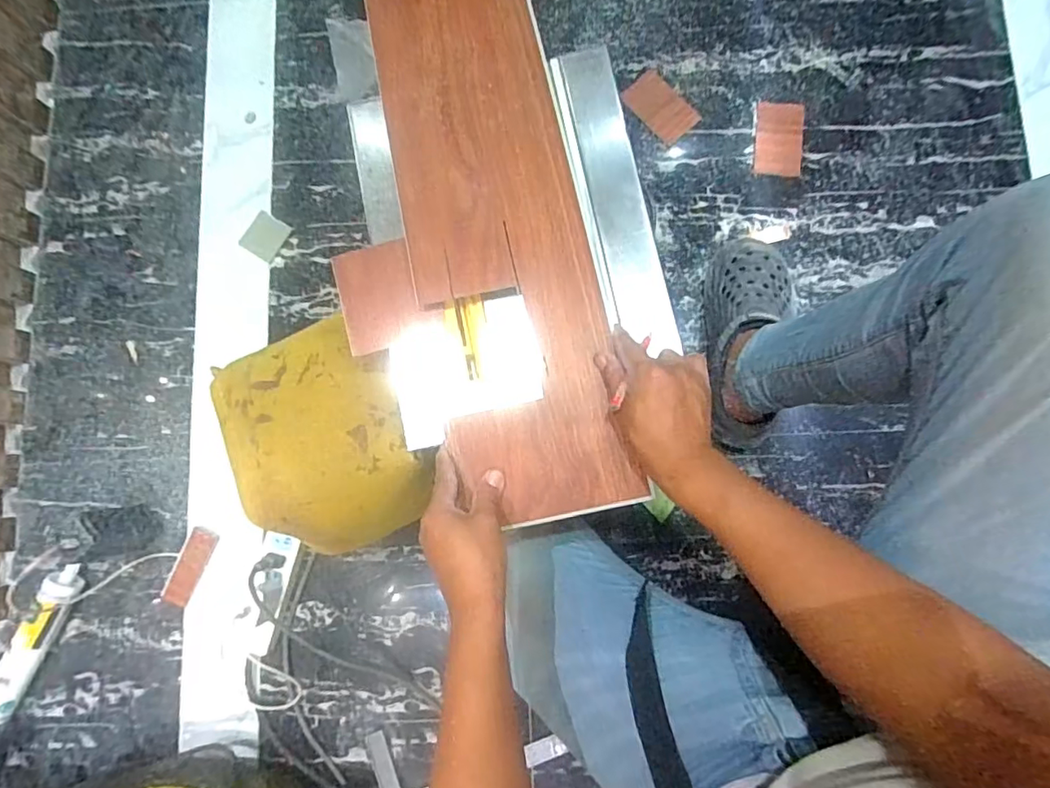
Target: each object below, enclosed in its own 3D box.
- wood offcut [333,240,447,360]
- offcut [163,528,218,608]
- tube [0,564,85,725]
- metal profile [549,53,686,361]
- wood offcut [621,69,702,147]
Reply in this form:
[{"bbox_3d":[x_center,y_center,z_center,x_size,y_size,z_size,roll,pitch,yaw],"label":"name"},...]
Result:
[{"bbox_3d":[-0.146,-0.104,0.577,0.100,0.007,0.106,-13,90,11],"label":"wood offcut"},{"bbox_3d":[-0.505,0.259,0.824,0.043,0.010,0.114,22,86,5],"label":"offcut"},{"bbox_3d":[-0.708,0.355,0.787,0.048,0.046,0.224,26,85,5],"label":"tube"},{"bbox_3d":[0.094,-0.207,0.578,0.068,0.028,0.336,-12,84,2],"label":"metal profile"},{"bbox_3d":[0.219,-0.463,0.878,0.070,0.005,0.119,-39,84,-1],"label":"wood offcut"}]

